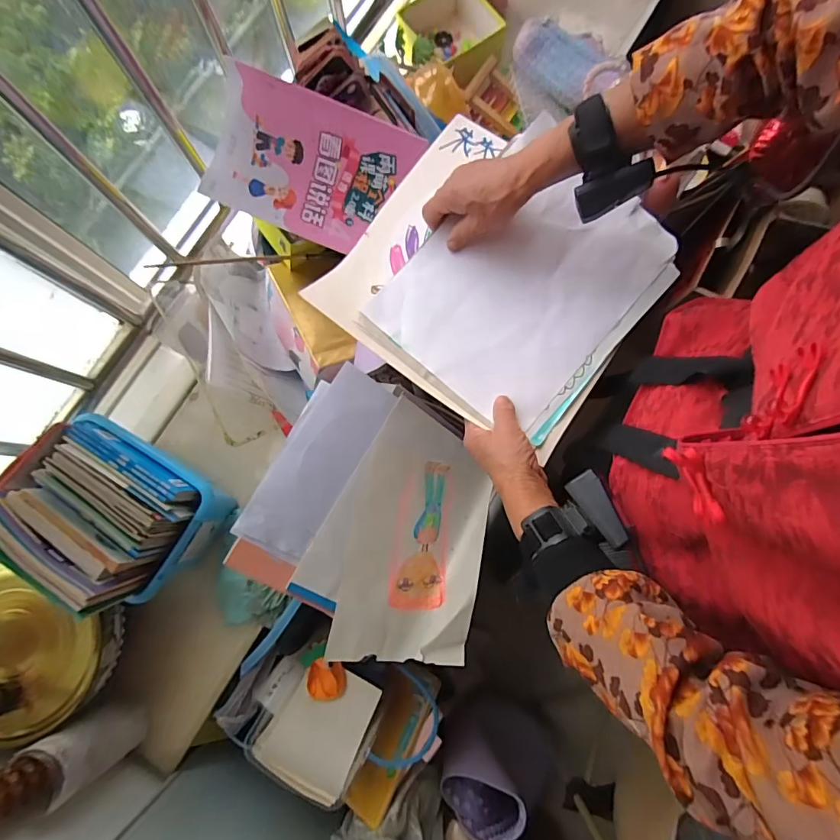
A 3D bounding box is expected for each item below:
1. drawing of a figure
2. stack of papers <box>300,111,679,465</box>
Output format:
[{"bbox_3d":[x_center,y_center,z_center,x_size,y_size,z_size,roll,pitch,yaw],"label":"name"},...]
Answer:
[{"bbox_3d":[-0.002,0.160,0.642,0.201,0.022,0.334,14,86,-25],"label":"drawing of a figure"},{"bbox_3d":[0.086,-0.176,0.532,0.330,0.035,0.316,36,82,8],"label":"stack of papers"}]

